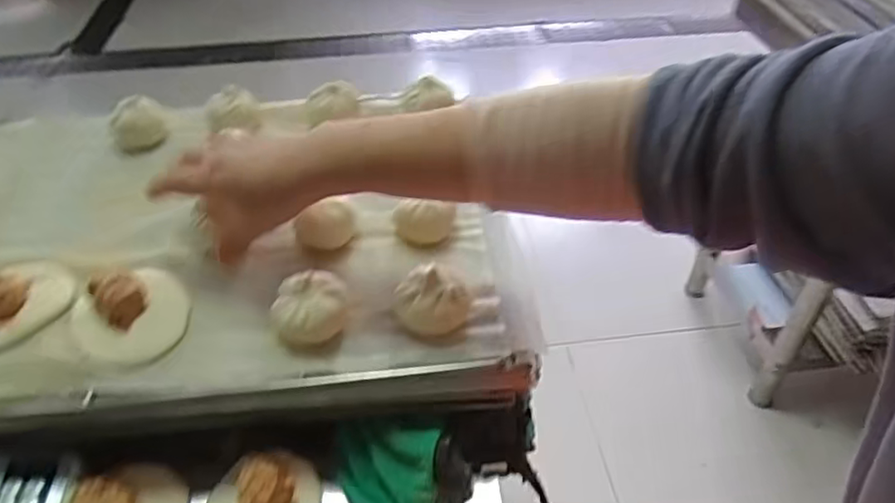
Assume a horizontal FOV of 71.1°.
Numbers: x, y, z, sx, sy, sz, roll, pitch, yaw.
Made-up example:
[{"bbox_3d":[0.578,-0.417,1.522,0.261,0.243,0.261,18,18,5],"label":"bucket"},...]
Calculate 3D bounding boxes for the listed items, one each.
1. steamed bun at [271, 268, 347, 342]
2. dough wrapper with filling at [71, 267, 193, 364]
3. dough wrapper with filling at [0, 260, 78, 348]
[{"bbox_3d":[-0.103,0.043,0.470,0.056,0.042,0.048,-14,44,-14],"label":"steamed bun"},{"bbox_3d":[-0.243,0.044,0.480,0.086,0.027,0.082,0,43,0],"label":"dough wrapper with filling"},{"bbox_3d":[-0.348,0.033,0.483,0.075,0.028,0.097,29,51,29],"label":"dough wrapper with filling"}]

